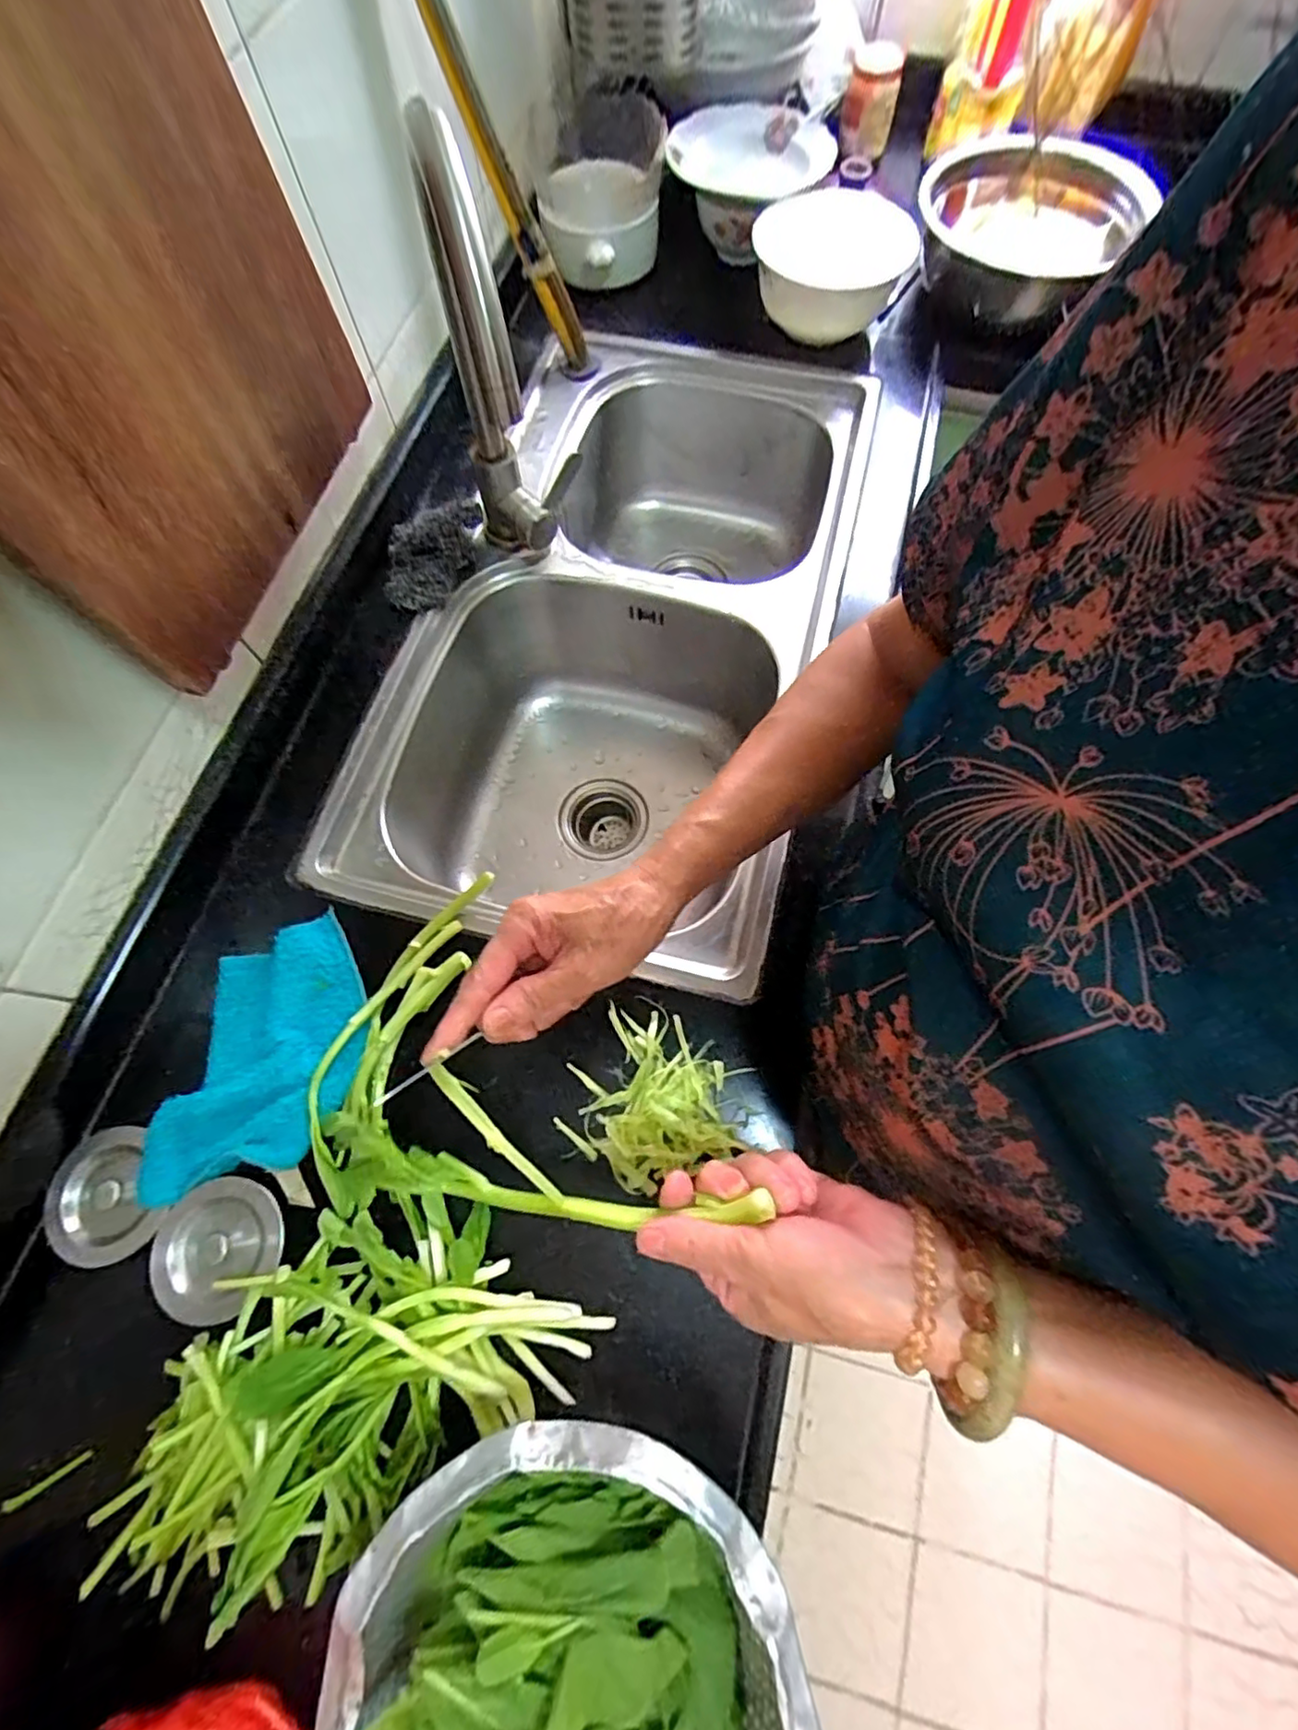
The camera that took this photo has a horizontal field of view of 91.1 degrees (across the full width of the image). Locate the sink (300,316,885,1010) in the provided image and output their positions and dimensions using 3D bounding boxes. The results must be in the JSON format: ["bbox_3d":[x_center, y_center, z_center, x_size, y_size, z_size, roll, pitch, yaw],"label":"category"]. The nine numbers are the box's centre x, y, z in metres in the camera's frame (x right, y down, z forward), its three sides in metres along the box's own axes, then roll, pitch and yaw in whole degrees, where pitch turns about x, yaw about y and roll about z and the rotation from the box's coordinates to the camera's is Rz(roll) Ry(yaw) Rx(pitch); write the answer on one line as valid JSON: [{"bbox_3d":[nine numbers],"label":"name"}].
[{"bbox_3d":[-0.028,-0.268,0.762,0.426,0.221,0.796,14,70,6],"label":"sink"}]

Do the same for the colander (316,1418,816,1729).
[{"bbox_3d":[-0.043,0.417,0.313,0.231,0.078,0.237,21,71,8],"label":"colander"}]

